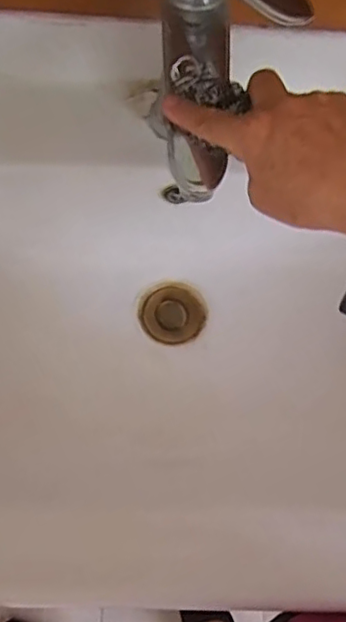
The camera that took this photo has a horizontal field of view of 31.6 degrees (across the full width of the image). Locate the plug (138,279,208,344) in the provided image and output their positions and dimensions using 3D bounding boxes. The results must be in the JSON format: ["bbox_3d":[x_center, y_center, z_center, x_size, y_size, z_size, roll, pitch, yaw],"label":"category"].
[{"bbox_3d":[0.000,0.002,0.630,0.067,0.011,0.064,-23,73,-11],"label":"plug"}]

